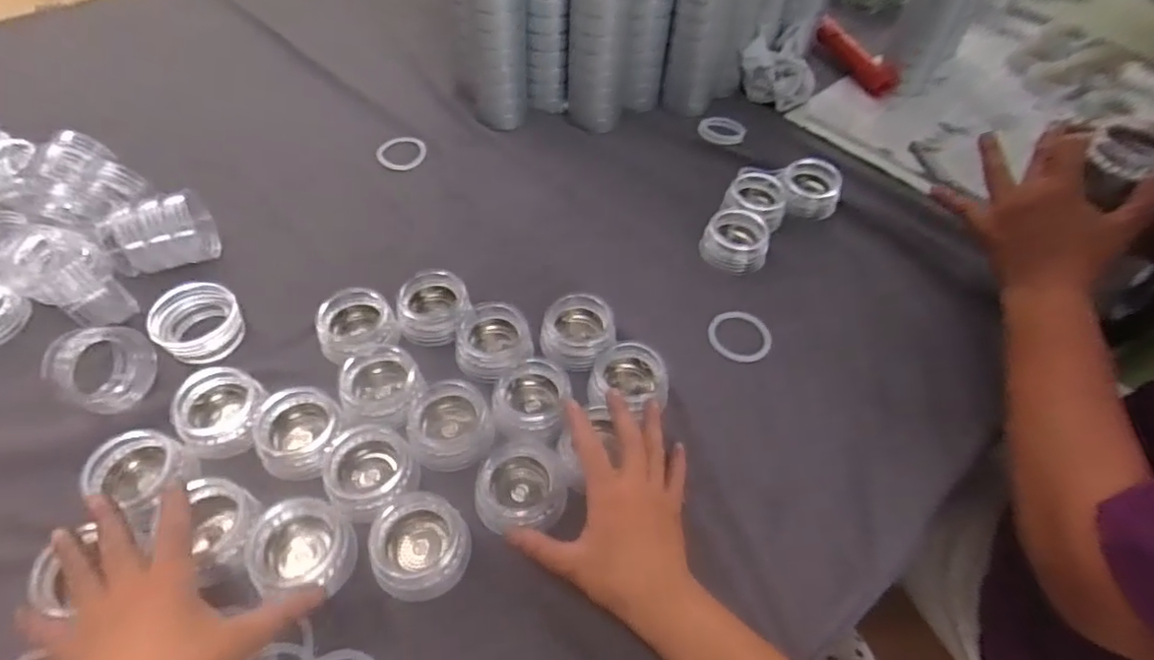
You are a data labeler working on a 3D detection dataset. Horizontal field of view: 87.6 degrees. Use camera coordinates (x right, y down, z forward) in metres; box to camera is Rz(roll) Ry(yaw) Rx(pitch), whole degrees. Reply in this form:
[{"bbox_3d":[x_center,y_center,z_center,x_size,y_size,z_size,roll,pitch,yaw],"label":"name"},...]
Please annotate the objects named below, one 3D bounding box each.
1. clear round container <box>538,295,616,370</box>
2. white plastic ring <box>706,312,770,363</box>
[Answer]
[{"bbox_3d":[0.001,0.005,0.514,0.062,0.045,0.058,1,53,-2],"label":"clear round container"},{"bbox_3d":[0.146,0.006,0.539,0.056,0.006,0.051,1,53,-2],"label":"white plastic ring"}]

